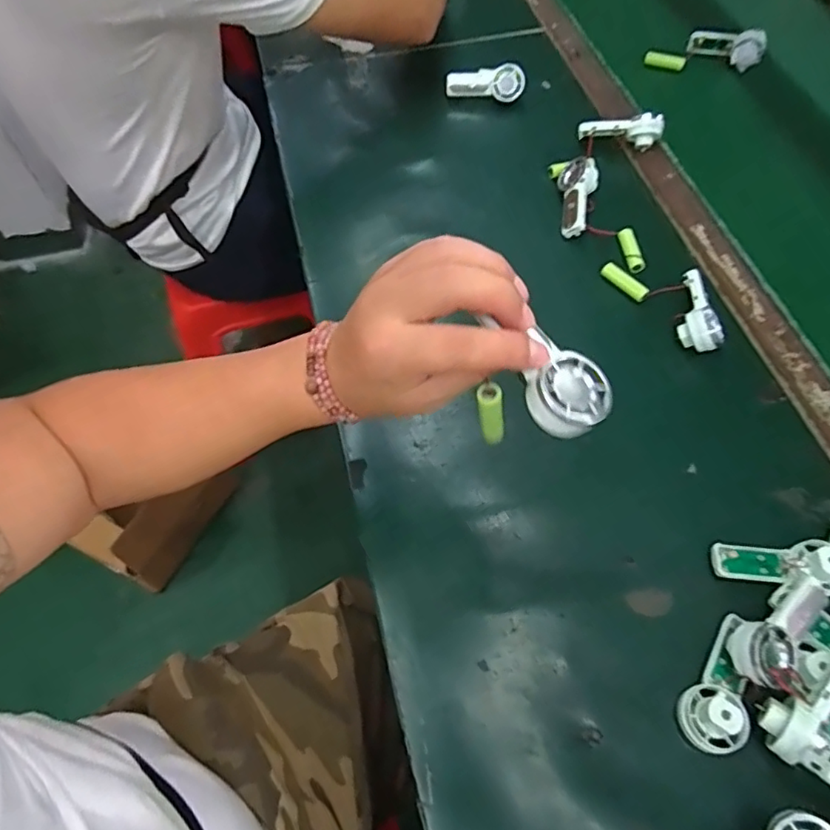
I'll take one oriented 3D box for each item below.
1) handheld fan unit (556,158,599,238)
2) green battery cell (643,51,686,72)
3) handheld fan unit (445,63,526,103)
[{"bbox_3d":[0.173,-0.233,0.631,0.023,0.039,0.095,22,69,-37],"label":"handheld fan unit"},{"bbox_3d":[0.333,-0.474,0.779,0.052,0.014,0.016,17,62,9],"label":"green battery cell"},{"bbox_3d":[0.087,-0.415,0.722,0.095,0.031,0.029,8,61,4],"label":"handheld fan unit"}]

